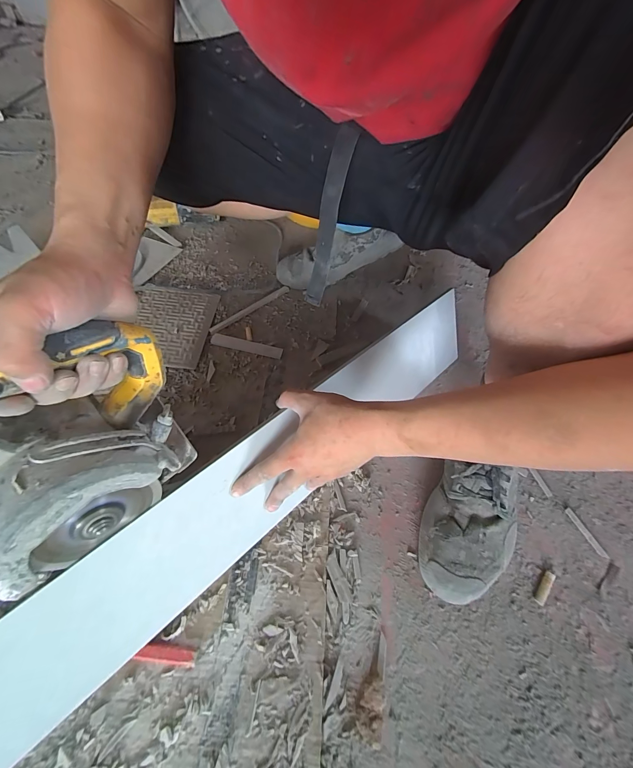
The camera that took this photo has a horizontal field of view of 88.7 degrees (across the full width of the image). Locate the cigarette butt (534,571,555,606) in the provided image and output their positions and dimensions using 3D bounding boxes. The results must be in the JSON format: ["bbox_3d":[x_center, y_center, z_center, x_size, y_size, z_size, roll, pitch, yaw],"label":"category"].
[{"bbox_3d":[0.262,0.233,0.371,0.011,0.007,0.041,40,64,23],"label":"cigarette butt"}]

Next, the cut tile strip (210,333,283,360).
[{"bbox_3d":[-0.117,-0.066,0.548,0.122,0.005,0.024,11,56,7],"label":"cut tile strip"}]

